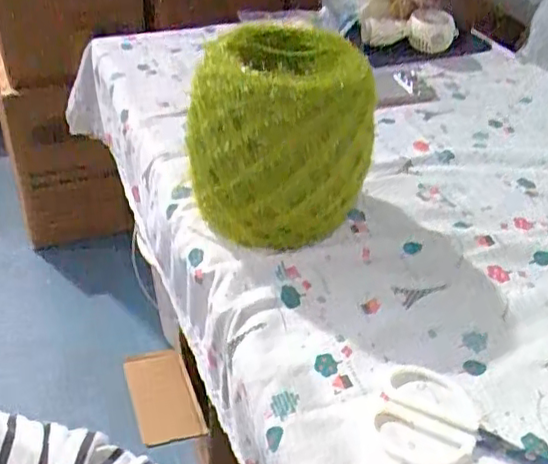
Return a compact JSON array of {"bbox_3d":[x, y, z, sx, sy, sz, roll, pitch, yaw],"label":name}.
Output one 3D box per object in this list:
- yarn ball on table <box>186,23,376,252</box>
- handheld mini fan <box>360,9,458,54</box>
[{"bbox_3d":[0.002,-0.088,0.557,0.142,0.152,0.166,3,39,-3],"label":"yarn ball on table"},{"bbox_3d":[0.192,-0.275,0.894,0.147,0.044,0.053,-20,45,-28],"label":"handheld mini fan"}]

